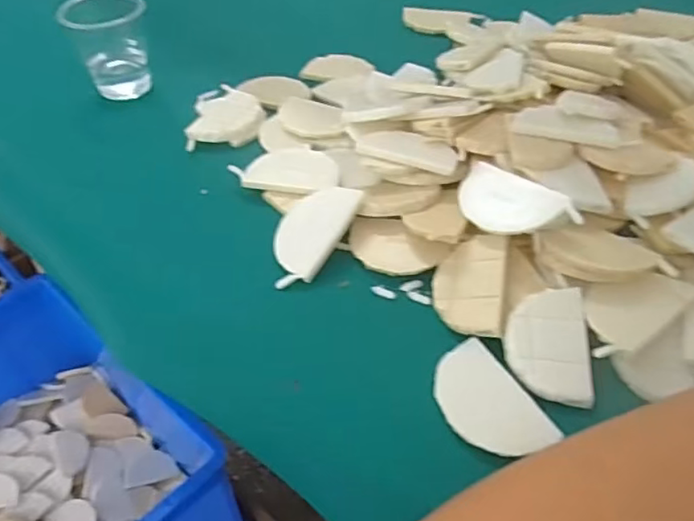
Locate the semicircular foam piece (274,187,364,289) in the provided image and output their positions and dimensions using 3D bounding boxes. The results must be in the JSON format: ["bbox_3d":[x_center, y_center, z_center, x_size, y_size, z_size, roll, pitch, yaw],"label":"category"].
[{"bbox_3d":[-0.026,-0.017,0.390,0.045,0.006,0.079,17,64,24],"label":"semicircular foam piece"}]

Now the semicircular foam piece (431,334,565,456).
[{"bbox_3d":[0.071,0.072,0.306,0.042,0.004,0.067,-23,50,-20],"label":"semicircular foam piece"}]

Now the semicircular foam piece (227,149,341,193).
[{"bbox_3d":[-0.044,-0.067,0.434,0.077,0.006,0.037,10,62,15],"label":"semicircular foam piece"}]

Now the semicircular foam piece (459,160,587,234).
[{"bbox_3d":[0.099,-0.032,0.363,0.076,0.004,0.040,35,82,37],"label":"semicircular foam piece"}]

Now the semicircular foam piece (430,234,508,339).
[{"bbox_3d":[0.071,0.014,0.354,0.042,0.004,0.064,-3,56,28],"label":"semicircular foam piece"}]

